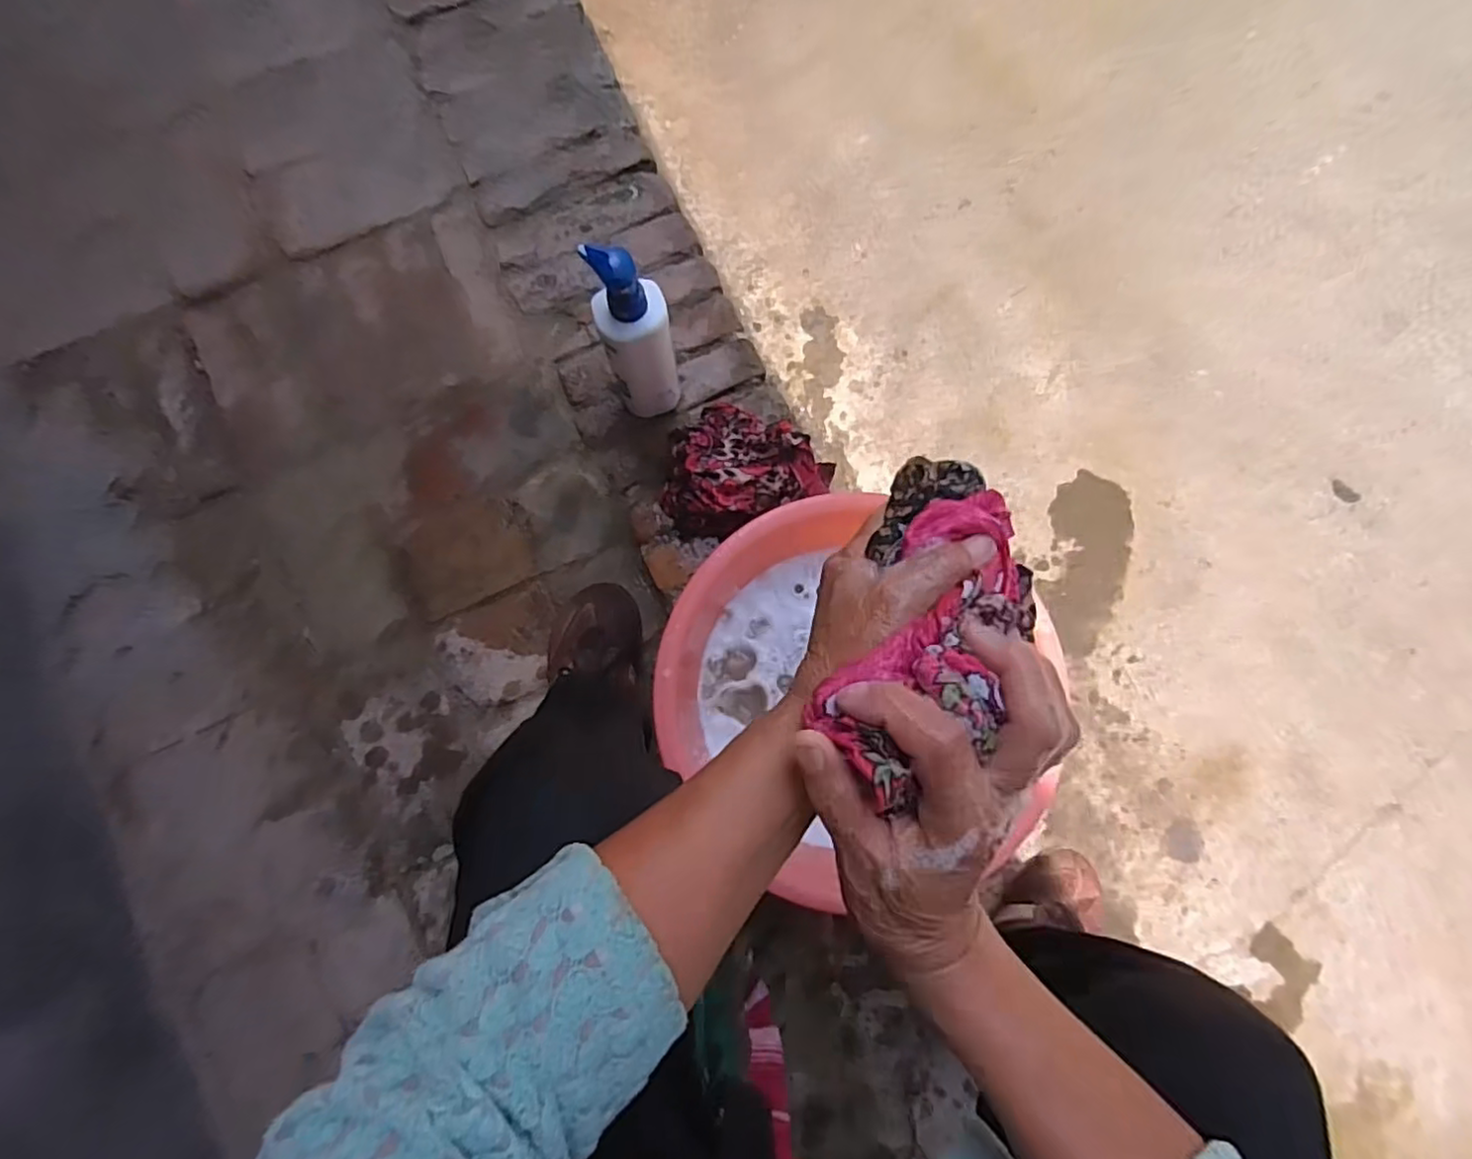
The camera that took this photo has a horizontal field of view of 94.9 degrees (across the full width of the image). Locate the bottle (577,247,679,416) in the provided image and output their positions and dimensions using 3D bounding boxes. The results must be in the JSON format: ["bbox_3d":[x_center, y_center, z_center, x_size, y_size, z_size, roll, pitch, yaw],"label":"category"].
[{"bbox_3d":[-0.095,-0.232,0.675,0.063,0.239,0.062,0,82,-1],"label":"bottle"}]

